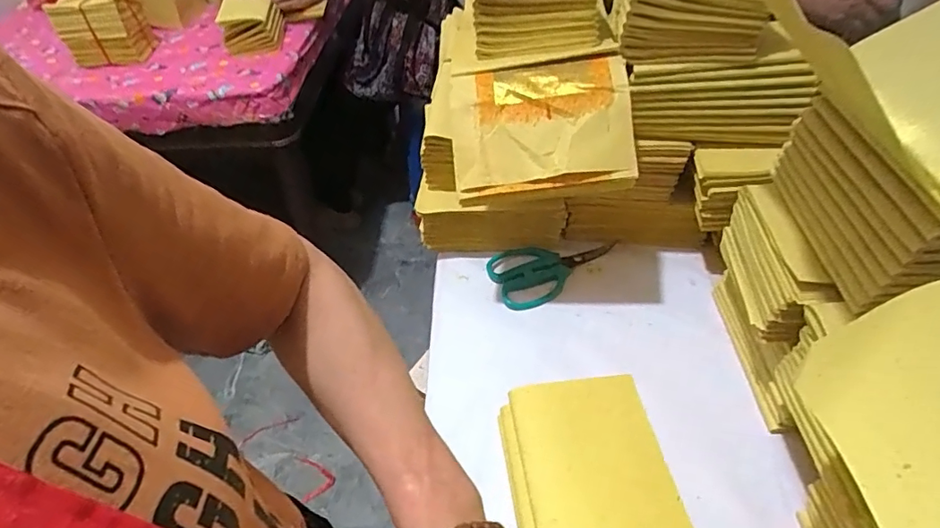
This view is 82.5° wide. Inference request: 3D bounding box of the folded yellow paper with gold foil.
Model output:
[{"bbox_3d":[0.056,-0.127,0.488,0.170,0.016,0.123,-5,78,13],"label":"folded yellow paper with gold foil"}]

